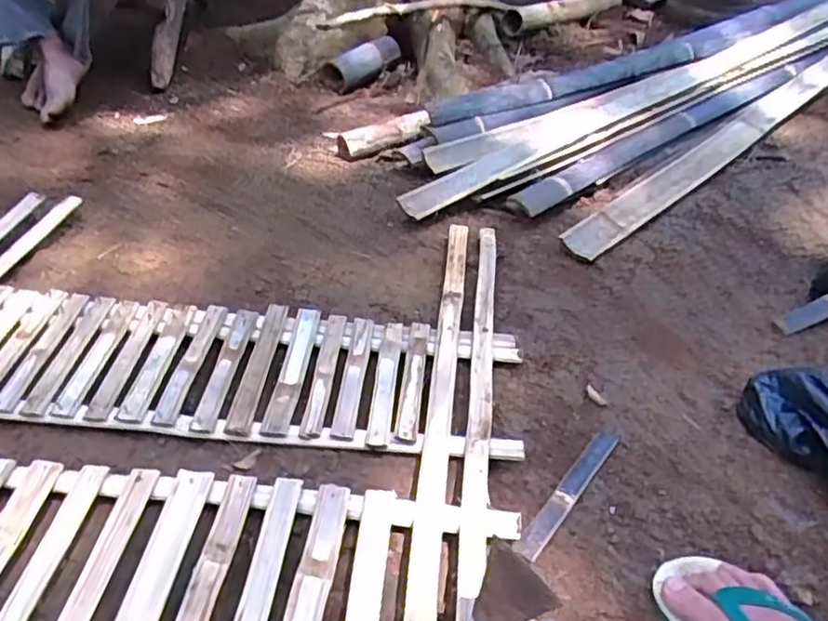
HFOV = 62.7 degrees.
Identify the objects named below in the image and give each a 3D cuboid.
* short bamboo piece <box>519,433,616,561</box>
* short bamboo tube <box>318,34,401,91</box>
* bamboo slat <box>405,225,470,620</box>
[{"bbox_3d":[0.175,0.196,0.757,0.025,0.013,0.214,30,45,24],"label":"short bamboo piece"},{"bbox_3d":[-0.143,-0.682,1.873,0.248,0.077,0.071,-34,50,-19],"label":"short bamboo tube"},{"bbox_3d":[0.029,0.146,0.757,0.033,0.016,0.877,8,40,1],"label":"bamboo slat"}]

